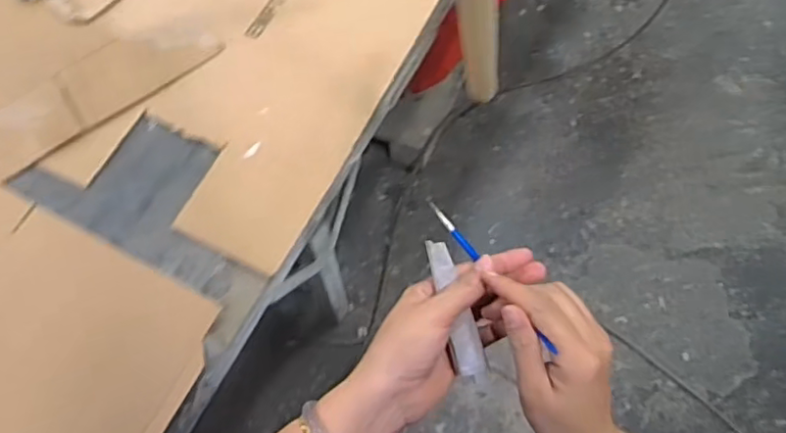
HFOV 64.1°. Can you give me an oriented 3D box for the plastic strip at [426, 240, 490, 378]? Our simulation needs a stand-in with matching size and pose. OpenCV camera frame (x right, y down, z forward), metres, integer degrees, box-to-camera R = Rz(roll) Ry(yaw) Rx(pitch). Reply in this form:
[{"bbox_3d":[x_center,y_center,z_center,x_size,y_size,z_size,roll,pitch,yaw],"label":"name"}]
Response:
[{"bbox_3d":[0.049,0.071,0.483,0.023,0.010,0.110,-17,95,-6],"label":"plastic strip"}]

